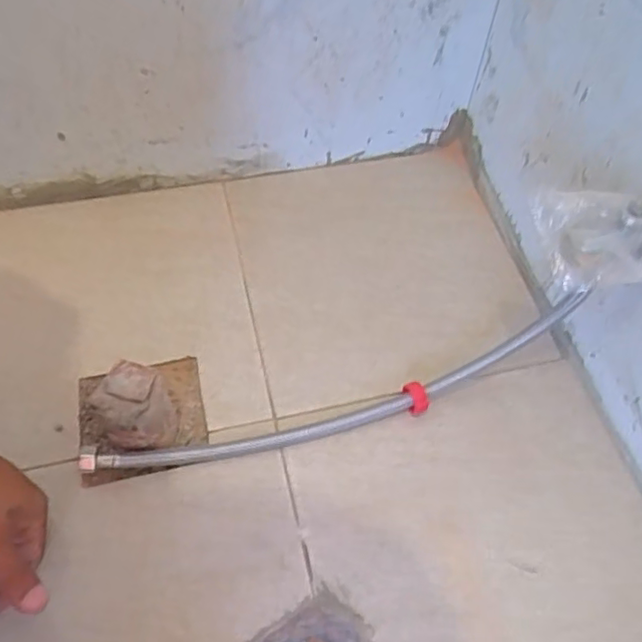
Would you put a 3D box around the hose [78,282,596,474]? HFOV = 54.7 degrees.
[{"bbox_3d":[0.008,0.056,0.497,0.406,0.128,0.025,-11,58,-10],"label":"hose"}]

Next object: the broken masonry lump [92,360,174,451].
[{"bbox_3d":[-0.152,0.075,0.515,0.055,0.067,0.054,1,56,-2],"label":"broken masonry lump"}]

